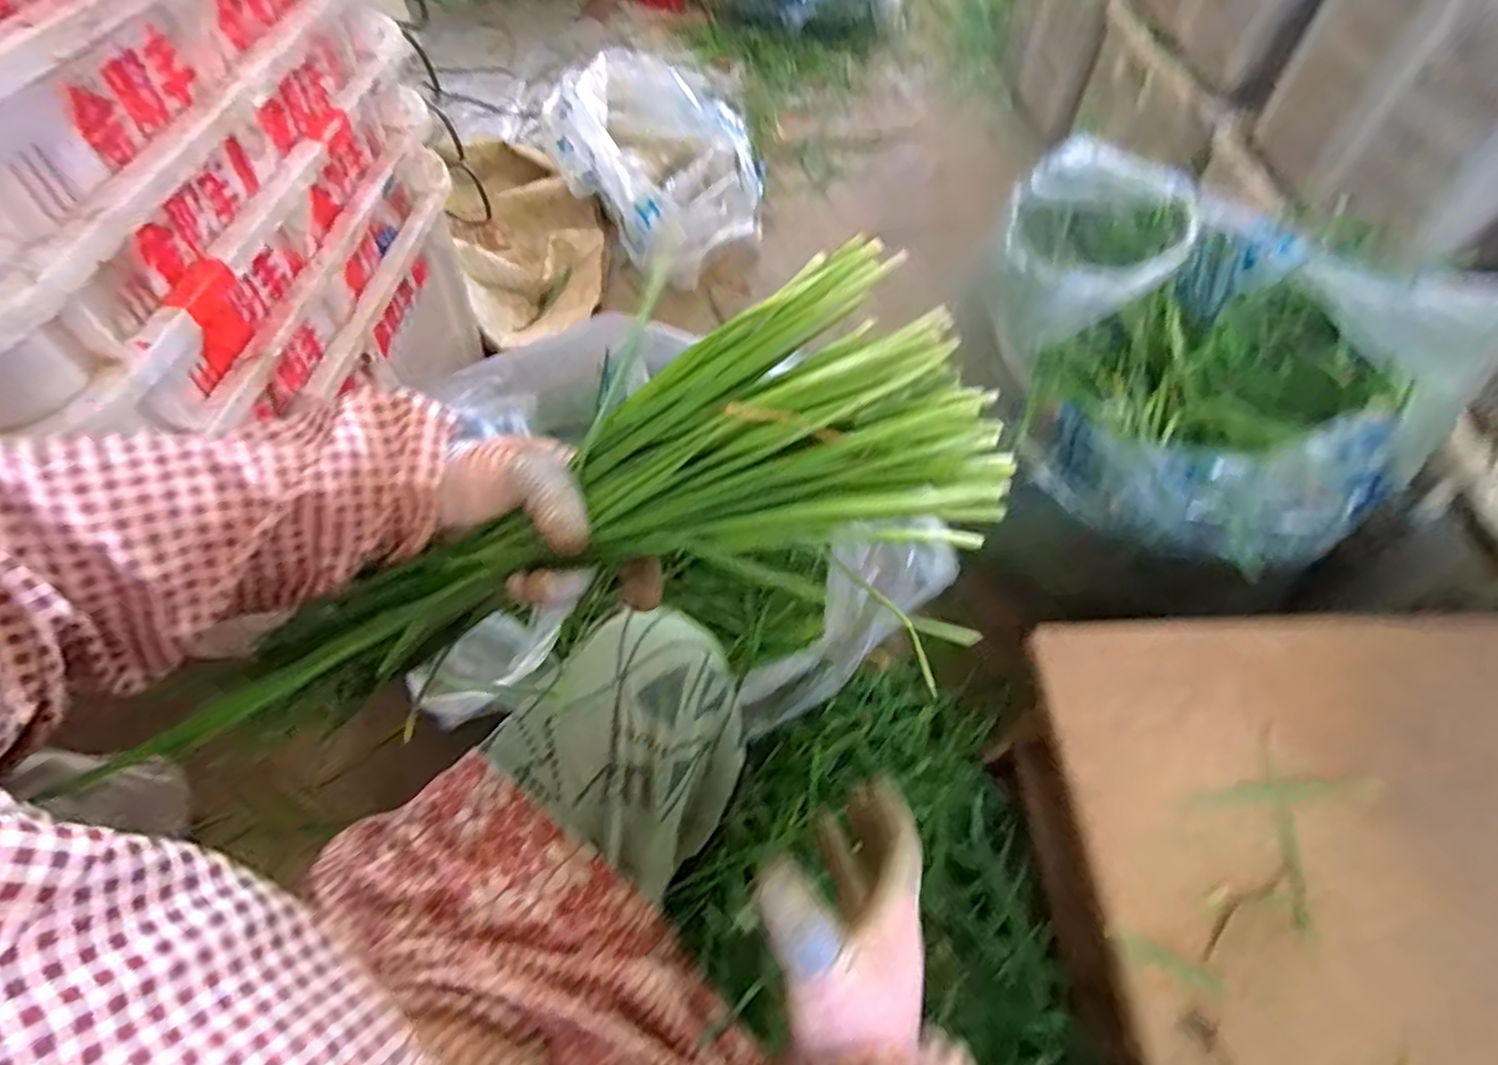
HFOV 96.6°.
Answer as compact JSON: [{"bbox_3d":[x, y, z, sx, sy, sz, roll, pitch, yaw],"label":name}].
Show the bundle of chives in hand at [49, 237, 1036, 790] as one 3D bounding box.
[{"bbox_3d":[-0.092,0.007,0.327,0.408,0.057,0.127,-24,58,6],"label":"bundle of chives in hand"}]

